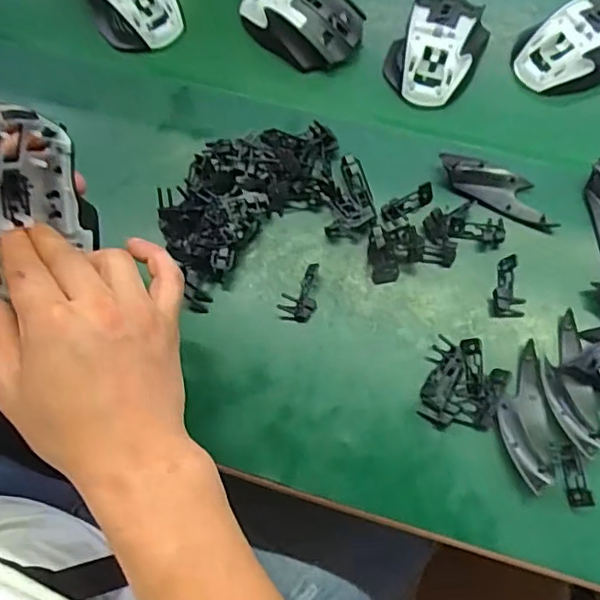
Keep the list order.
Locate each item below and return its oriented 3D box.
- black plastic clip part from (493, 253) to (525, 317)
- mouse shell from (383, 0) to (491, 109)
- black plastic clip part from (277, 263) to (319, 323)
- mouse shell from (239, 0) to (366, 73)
[{"bbox_3d":[0.157,-0.009,0.465,0.023,0.011,0.045,0,87,2],"label":"black plastic clip part"},{"bbox_3d":[0.120,-0.221,0.539,0.074,0.044,0.104,28,73,12],"label":"mouse shell"},{"bbox_3d":[-0.001,-0.005,0.478,0.028,0.015,0.045,4,70,4],"label":"black plastic clip part"},{"bbox_3d":[-0.001,-0.254,0.557,0.110,0.037,0.066,23,72,10],"label":"mouse shell"}]

